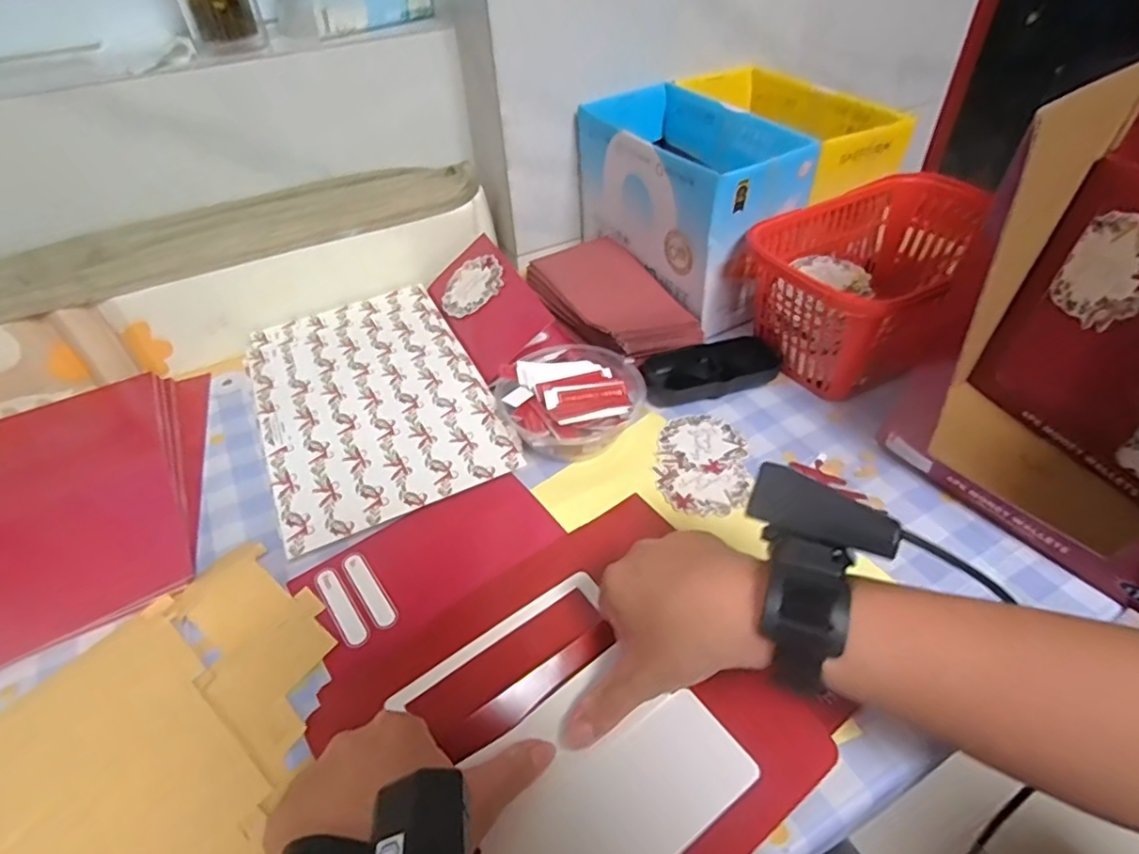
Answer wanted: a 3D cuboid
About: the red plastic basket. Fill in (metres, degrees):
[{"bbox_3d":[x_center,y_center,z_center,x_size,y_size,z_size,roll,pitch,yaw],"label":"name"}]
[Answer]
[{"bbox_3d":[0.258,-0.127,0.547,0.220,0.113,0.150,-27,49,-22],"label":"red plastic basket"}]

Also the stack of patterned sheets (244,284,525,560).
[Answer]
[{"bbox_3d":[-0.171,-0.035,0.528,0.177,0.010,0.284,-21,46,-18],"label":"stack of patterned sheets"}]

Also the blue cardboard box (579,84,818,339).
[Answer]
[{"bbox_3d":[0.111,-0.227,0.620,0.118,0.146,0.237,-21,47,-18],"label":"blue cardboard box"}]

